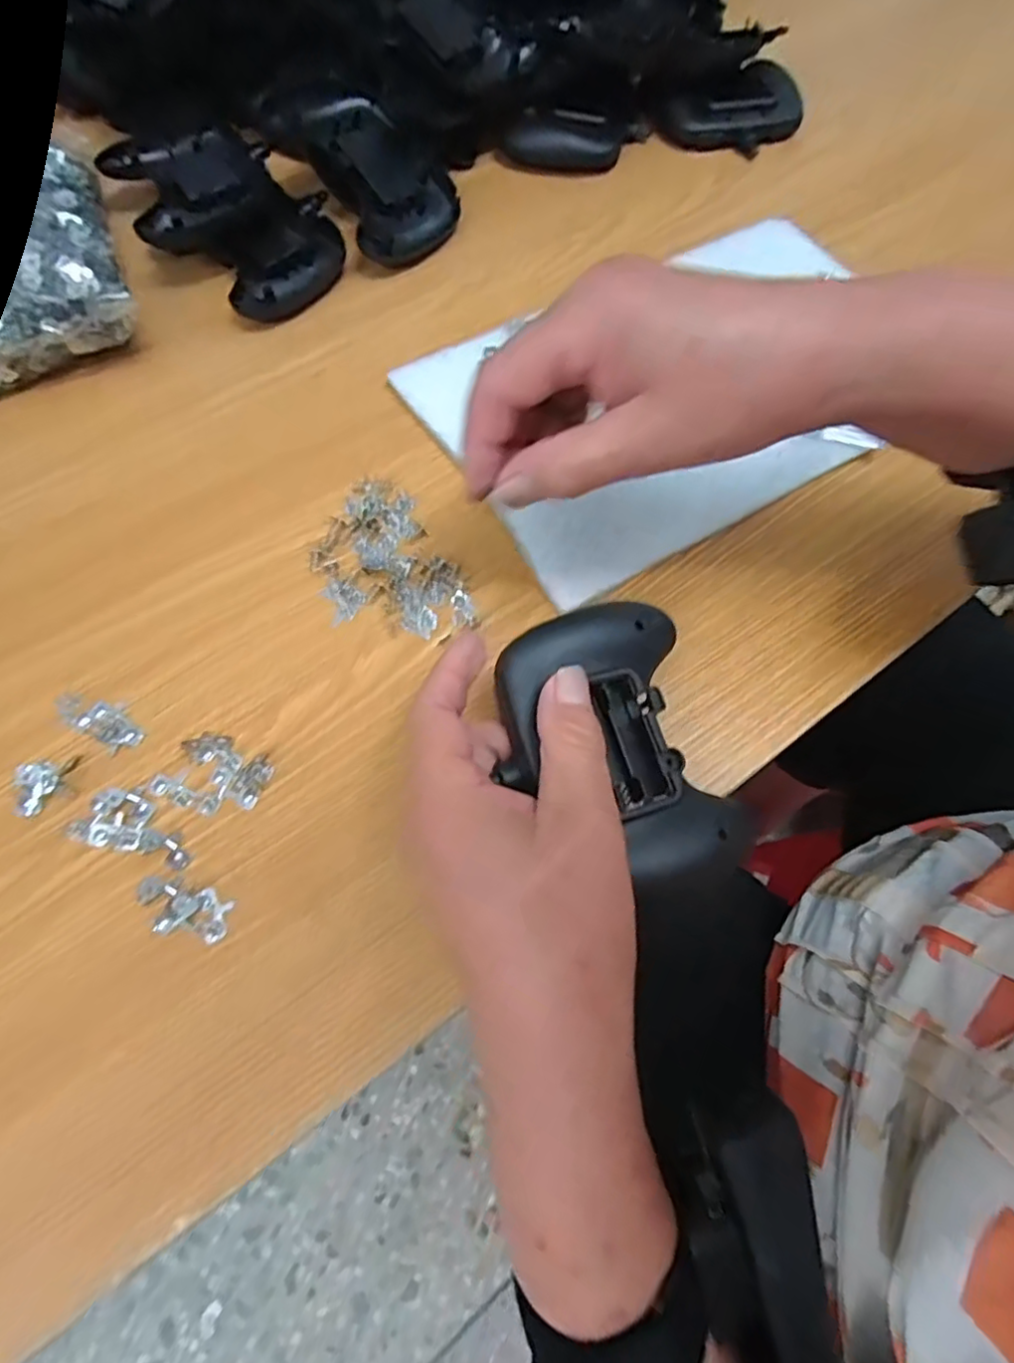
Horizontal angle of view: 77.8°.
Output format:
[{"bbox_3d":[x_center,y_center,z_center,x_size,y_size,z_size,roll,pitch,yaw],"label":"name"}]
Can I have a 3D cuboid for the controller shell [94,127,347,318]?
[{"bbox_3d":[-0.183,-0.308,0.414,0.109,0.032,0.166,-30,71,-14],"label":"controller shell"}]

